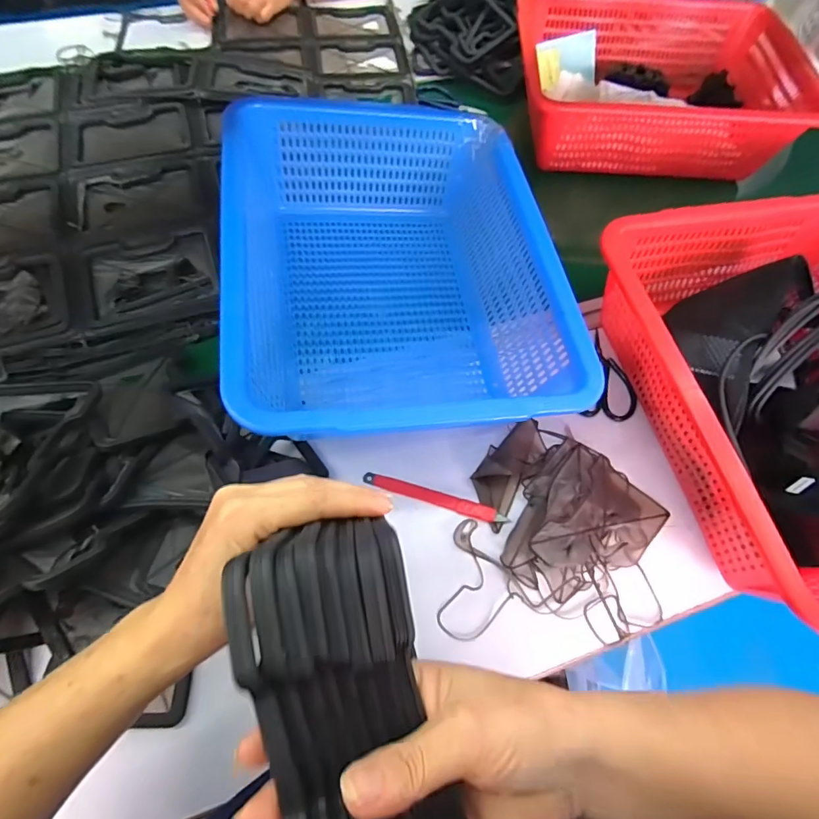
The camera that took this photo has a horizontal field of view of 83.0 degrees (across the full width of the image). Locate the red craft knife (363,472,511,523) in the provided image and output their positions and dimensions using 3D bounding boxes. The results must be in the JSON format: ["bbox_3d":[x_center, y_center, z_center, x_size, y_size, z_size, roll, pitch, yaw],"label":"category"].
[{"bbox_3d":[0.024,0.085,0.449,0.140,0.008,0.016,17,64,6],"label":"red craft knife"}]

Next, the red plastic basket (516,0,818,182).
[{"bbox_3d":[0.347,-0.486,0.690,0.384,0.109,0.305,6,63,0],"label":"red plastic basket"}]

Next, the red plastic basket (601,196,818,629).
[{"bbox_3d":[0.366,-0.015,0.446,0.298,0.126,0.380,-9,64,-7],"label":"red plastic basket"}]

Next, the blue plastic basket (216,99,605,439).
[{"bbox_3d":[-0.015,-0.145,0.486,0.300,0.136,0.396,-8,64,-7],"label":"blue plastic basket"}]

